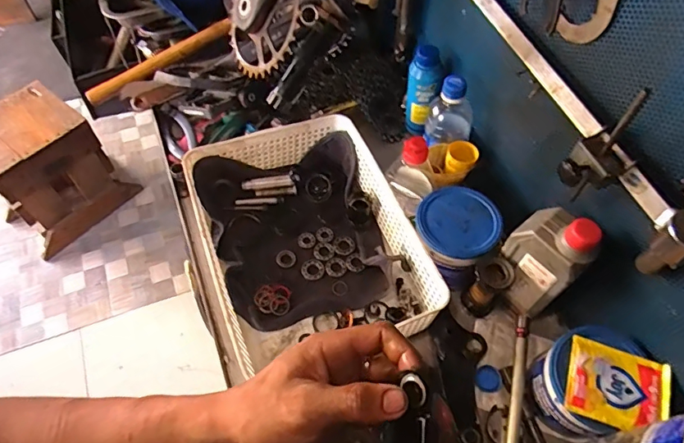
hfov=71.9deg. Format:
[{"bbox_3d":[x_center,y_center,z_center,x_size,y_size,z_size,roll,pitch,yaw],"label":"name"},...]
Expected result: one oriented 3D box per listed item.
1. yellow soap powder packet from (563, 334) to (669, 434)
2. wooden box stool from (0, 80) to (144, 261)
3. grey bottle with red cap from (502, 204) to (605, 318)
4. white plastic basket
[{"bbox_3d":[0.280,0.168,0.479,0.095,0.013,0.076,17,59,9],"label":"yellow soap powder packet"},{"bbox_3d":[-0.962,-0.160,1.543,0.254,0.422,0.355,33,63,18],"label":"wooden box stool"},{"bbox_3d":[0.230,0.042,0.542,0.054,0.155,0.081,-34,64,-20],"label":"grey bottle with red cap"},{"bbox_3d":[-0.044,0.024,0.619,0.250,0.081,0.326,-18,60,-12],"label":"white plastic basket"}]

